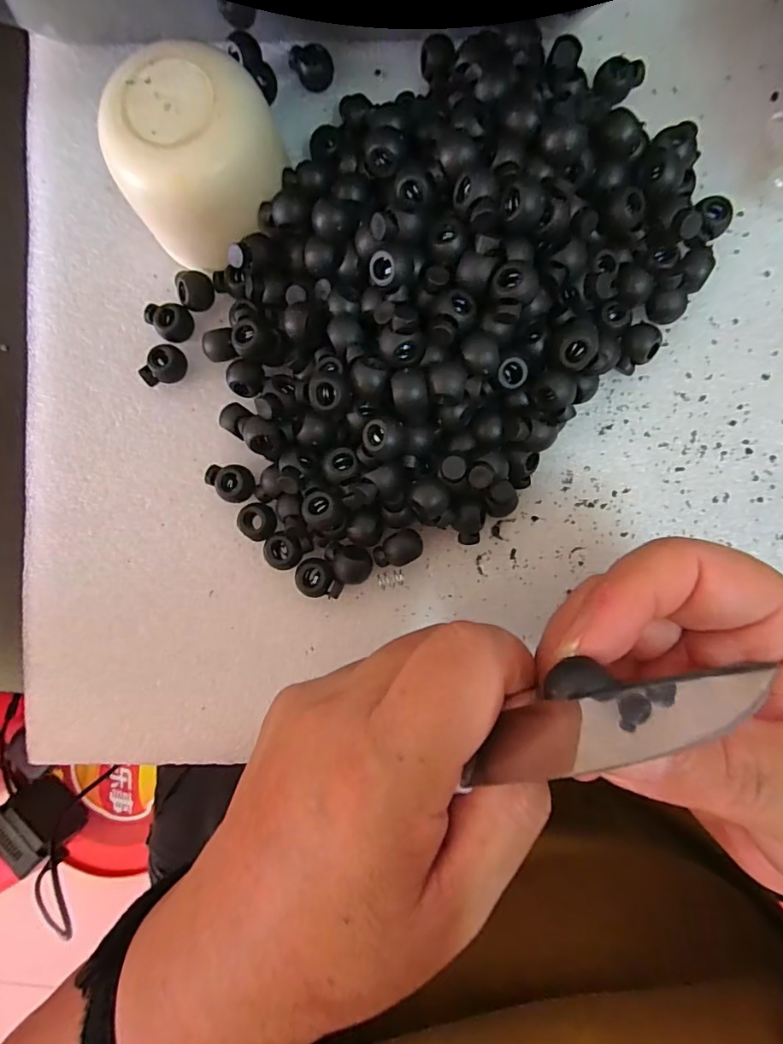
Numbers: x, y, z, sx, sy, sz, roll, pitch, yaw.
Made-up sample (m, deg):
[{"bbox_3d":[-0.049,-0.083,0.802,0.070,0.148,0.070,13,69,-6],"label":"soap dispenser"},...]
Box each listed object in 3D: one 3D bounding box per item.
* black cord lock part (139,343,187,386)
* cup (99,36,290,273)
[{"bbox_3d":[-0.097,-0.066,0.215,0.012,0.012,0.019,42,90,6],"label":"black cord lock part"},{"bbox_3d":[-0.074,-0.138,0.196,0.063,0.047,0.058,-42,84,1],"label":"cup"}]

